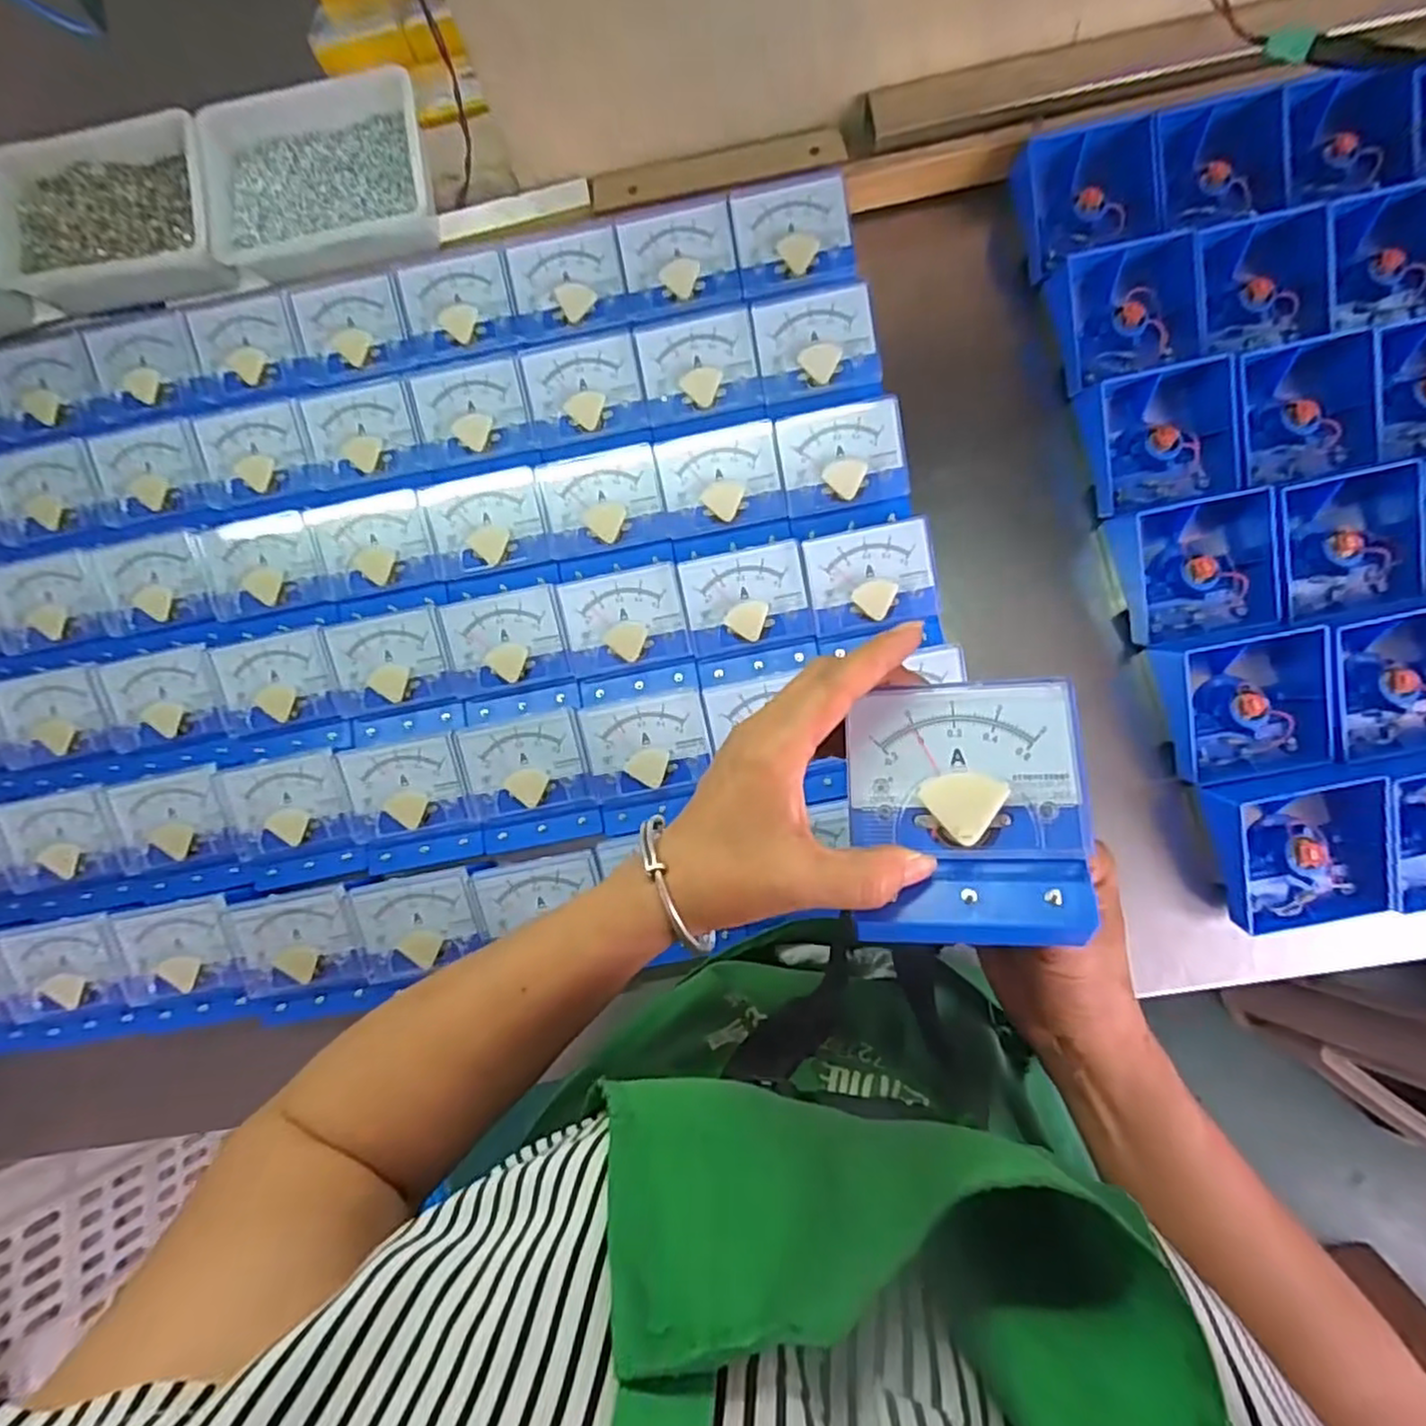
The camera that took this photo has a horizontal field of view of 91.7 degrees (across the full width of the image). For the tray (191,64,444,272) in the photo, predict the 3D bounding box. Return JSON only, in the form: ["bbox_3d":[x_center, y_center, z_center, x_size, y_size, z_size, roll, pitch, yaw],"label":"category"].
[{"bbox_3d":[-0.304,-0.420,0.545,0.175,0.053,0.133,-13,81,3],"label":"tray"}]

